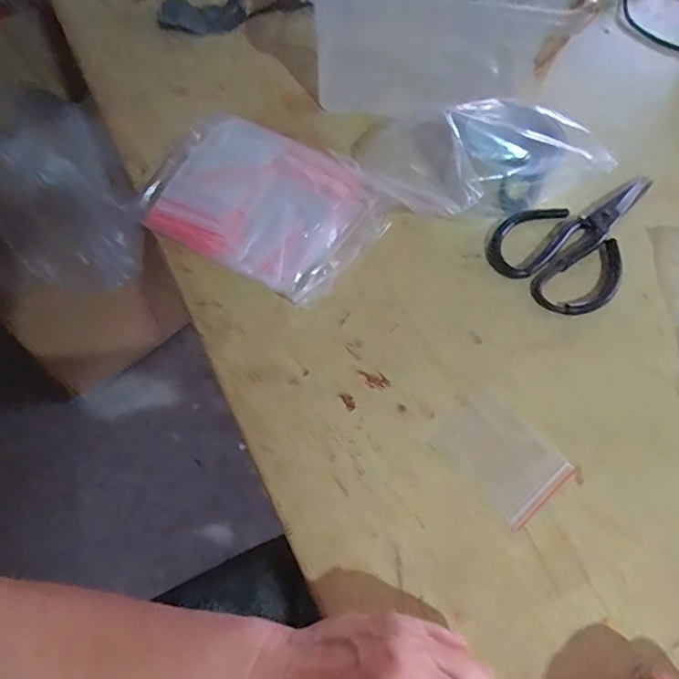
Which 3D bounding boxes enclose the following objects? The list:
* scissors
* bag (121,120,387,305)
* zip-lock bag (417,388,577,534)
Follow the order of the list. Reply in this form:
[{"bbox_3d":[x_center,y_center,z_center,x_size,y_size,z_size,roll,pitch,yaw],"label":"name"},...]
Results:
[{"bbox_3d":[0.214,-0.093,0.466,0.175,0.009,0.105,-37,68,-20],"label":"scissors"},{"bbox_3d":[-0.065,-0.113,0.448,0.188,0.052,0.124,28,63,14],"label":"bag"},{"bbox_3d":[0.107,0.077,0.361,0.063,0.005,0.083,-39,68,-21],"label":"zip-lock bag"}]

